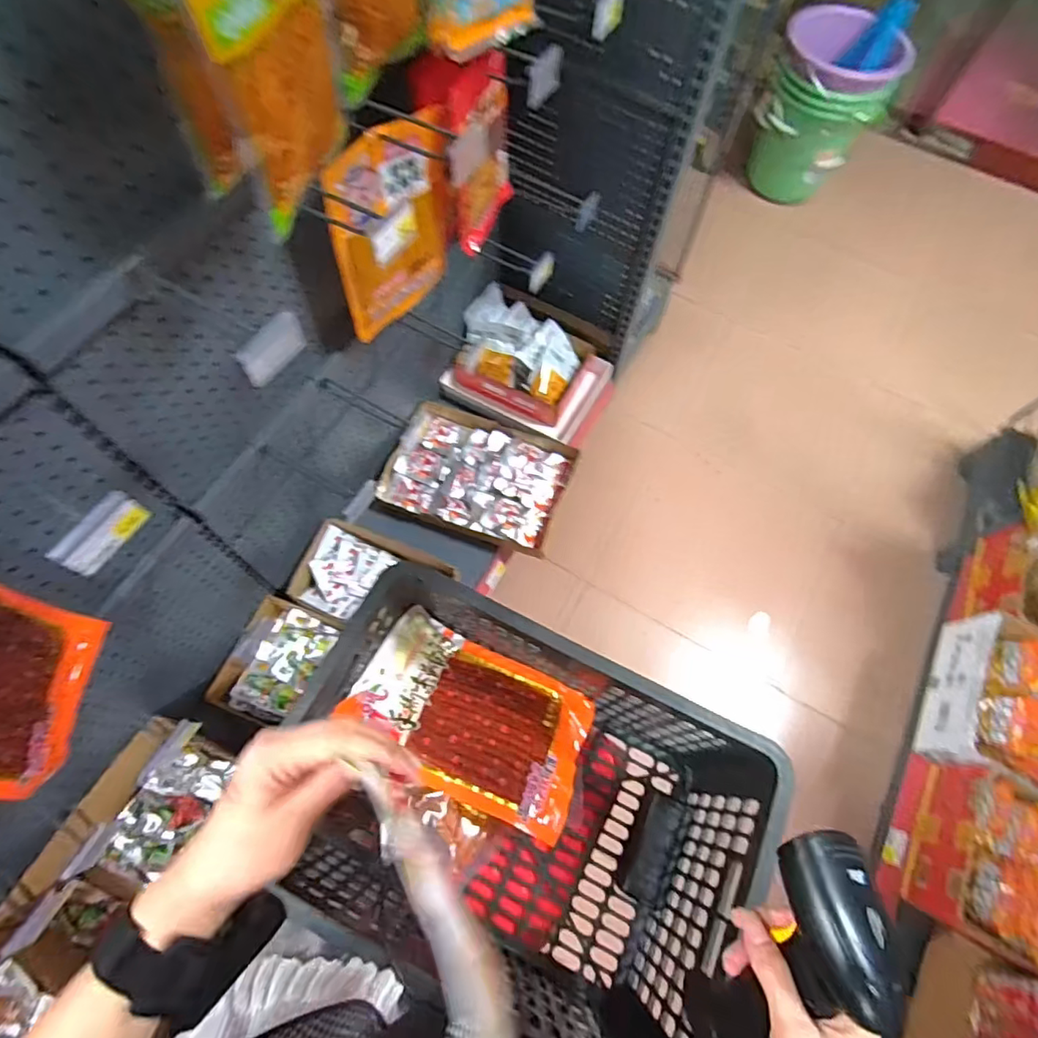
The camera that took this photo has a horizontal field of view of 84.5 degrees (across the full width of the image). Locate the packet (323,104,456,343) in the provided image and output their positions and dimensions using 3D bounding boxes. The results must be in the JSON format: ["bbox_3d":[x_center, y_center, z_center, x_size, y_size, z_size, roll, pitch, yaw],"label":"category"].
[{"bbox_3d":[-0.171,-0.399,0.793,0.031,0.264,0.203,38,70,13],"label":"packet"}]

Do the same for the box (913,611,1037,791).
[{"bbox_3d":[0.986,0.385,1.065,0.353,0.147,0.301,27,68,9],"label":"box"}]

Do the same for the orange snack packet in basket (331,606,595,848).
[{"bbox_3d":[-0.054,0.243,0.714,0.286,0.026,0.186,26,46,4],"label":"orange snack packet in basket"}]

